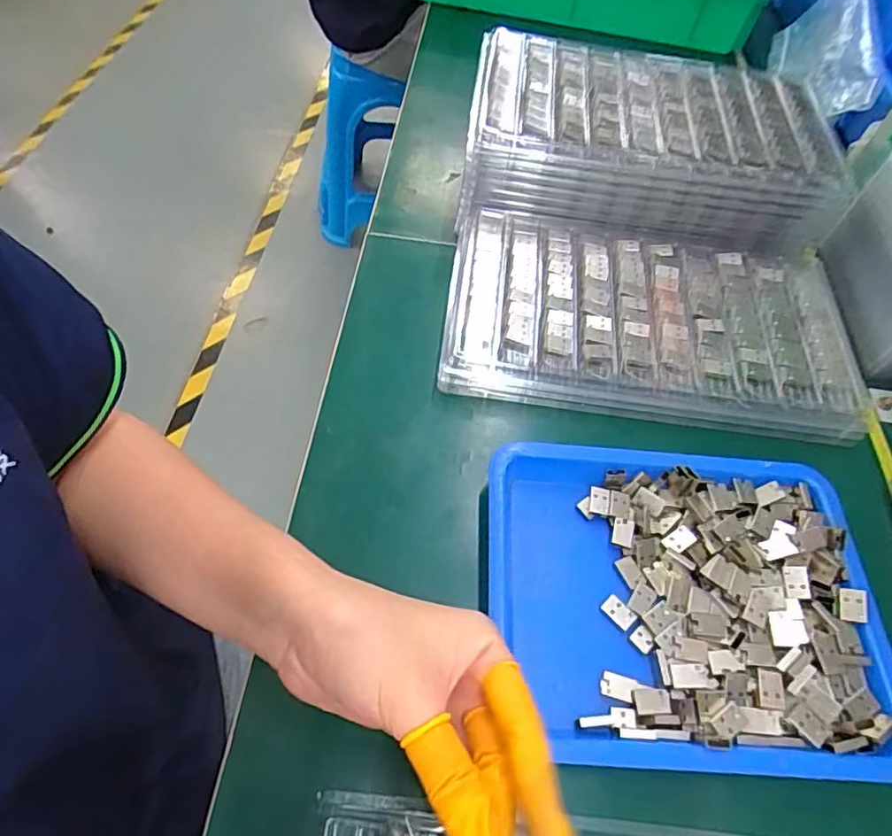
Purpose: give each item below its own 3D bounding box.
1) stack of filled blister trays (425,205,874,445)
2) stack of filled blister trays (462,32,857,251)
[{"bbox_3d":[0.149,-0.077,0.444,0.286,0.031,0.165,8,57,1],"label":"stack of filled blister trays"},{"bbox_3d":[0.170,-0.236,0.498,0.297,0.072,0.167,6,58,2],"label":"stack of filled blister trays"}]

